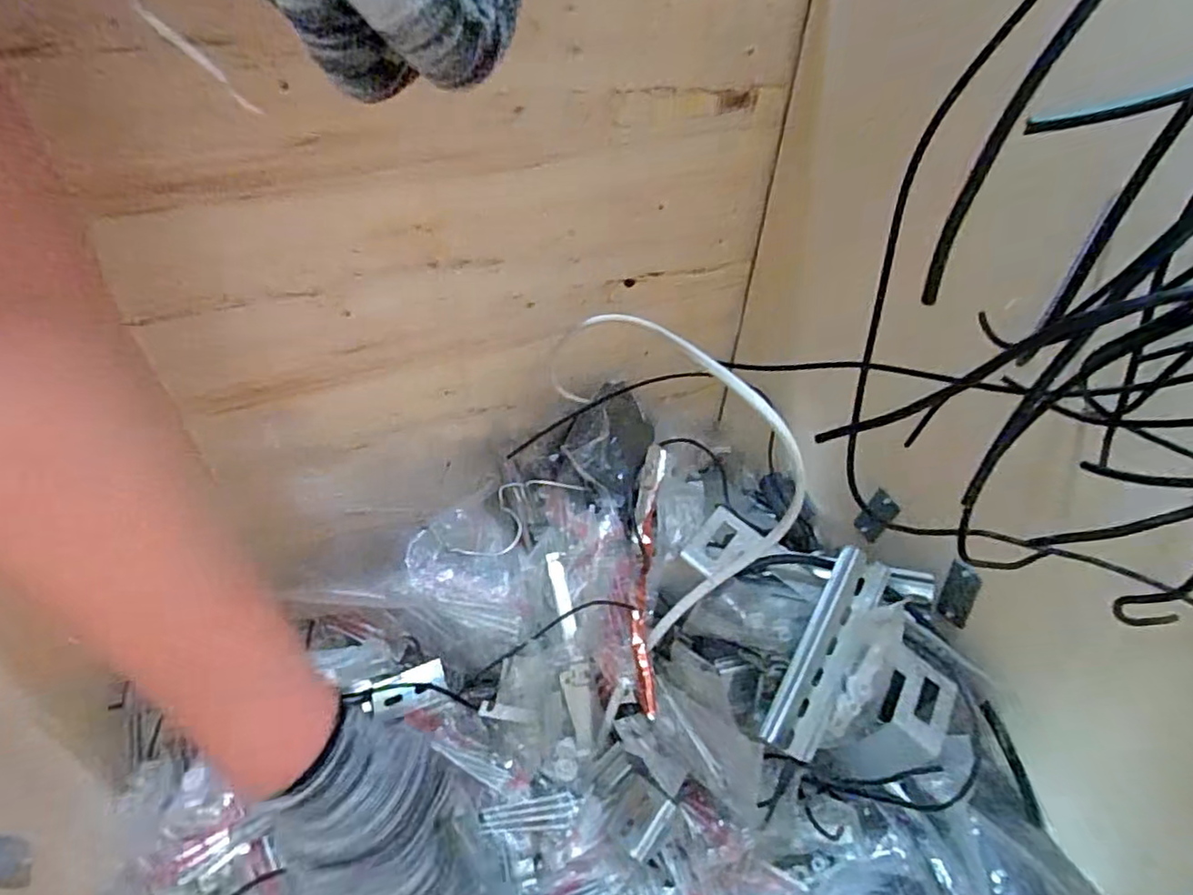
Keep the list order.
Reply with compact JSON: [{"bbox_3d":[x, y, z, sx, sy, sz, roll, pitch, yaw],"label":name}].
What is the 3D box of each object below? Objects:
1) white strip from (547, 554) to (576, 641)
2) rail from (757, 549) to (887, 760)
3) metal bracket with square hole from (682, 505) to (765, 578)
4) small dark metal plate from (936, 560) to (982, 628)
[{"bbox_3d":[-0.024,0.100,0.433,0.010,0.004,0.057,-15,79,2],"label":"white strip"},{"bbox_3d":[0.139,0.124,0.388,0.036,0.010,0.125,31,81,-8],"label":"rail"},{"bbox_3d":[0.080,0.062,0.416,0.035,0.011,0.051,34,49,26],"label":"metal bracket with square hole"},{"bbox_3d":[0.235,0.096,0.414,0.004,0.046,0.021,-12,35,-20],"label":"small dark metal plate"}]

